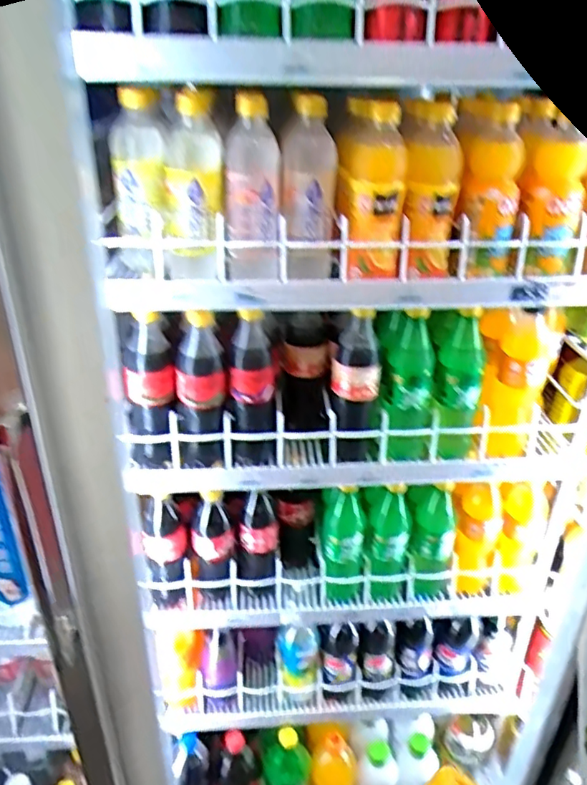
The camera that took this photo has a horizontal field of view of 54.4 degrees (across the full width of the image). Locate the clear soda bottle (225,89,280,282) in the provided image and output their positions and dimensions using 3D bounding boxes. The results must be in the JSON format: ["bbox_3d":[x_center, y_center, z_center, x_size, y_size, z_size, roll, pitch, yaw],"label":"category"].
[{"bbox_3d":[-0.049,-0.231,0.669,0.060,0.205,0.060,-3,28,-8],"label":"clear soda bottle"}]

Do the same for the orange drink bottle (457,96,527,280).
[{"bbox_3d":[0.233,-0.237,0.685,0.057,0.189,0.061,-15,32,-27],"label":"orange drink bottle"}]

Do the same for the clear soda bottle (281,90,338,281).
[{"bbox_3d":[0.019,-0.234,0.684,0.064,0.202,0.055,1,28,-1],"label":"clear soda bottle"}]

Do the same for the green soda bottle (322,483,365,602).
[{"bbox_3d":[0.082,0.230,0.926,0.069,0.238,0.080,3,28,4],"label":"green soda bottle"}]

